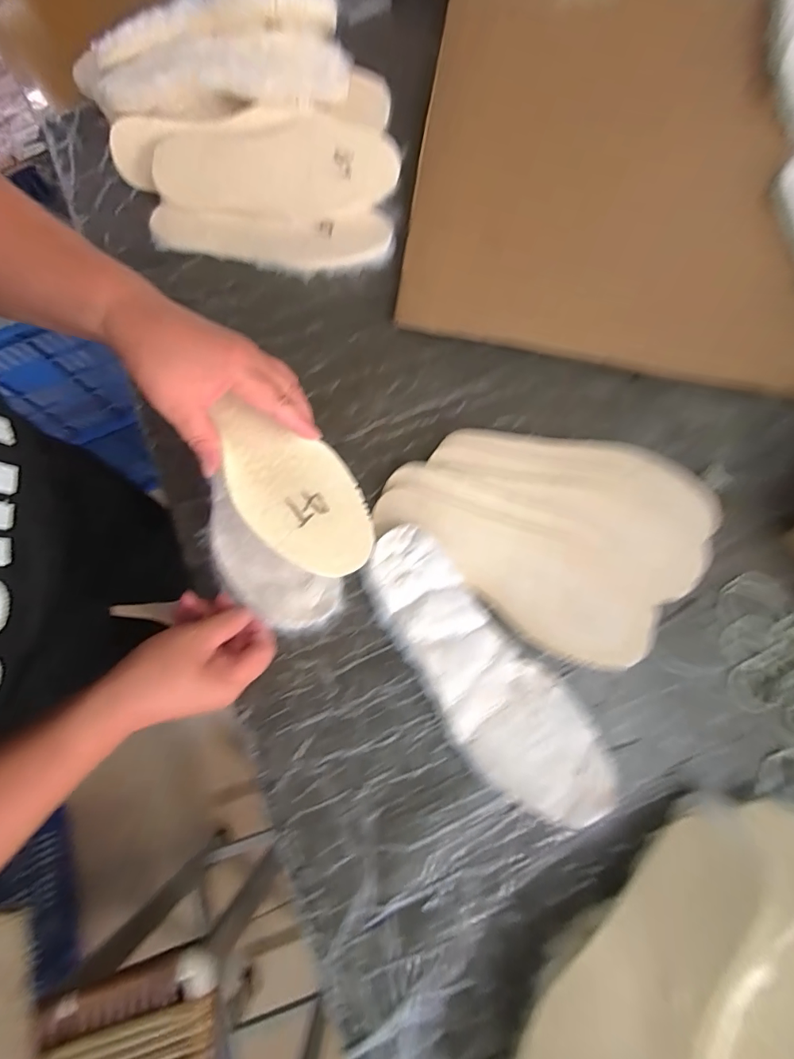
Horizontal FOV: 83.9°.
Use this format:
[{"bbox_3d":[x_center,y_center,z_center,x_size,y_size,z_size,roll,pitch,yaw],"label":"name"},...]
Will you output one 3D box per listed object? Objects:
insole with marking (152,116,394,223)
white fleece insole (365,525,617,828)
[{"bbox_3d":[-0.131,-0.393,0.486,0.259,0.009,0.095,-4,99,-1],"label":"insole with marking"},{"bbox_3d":[0.064,0.117,0.363,0.089,0.012,0.260,-41,78,-8],"label":"white fleece insole"}]

